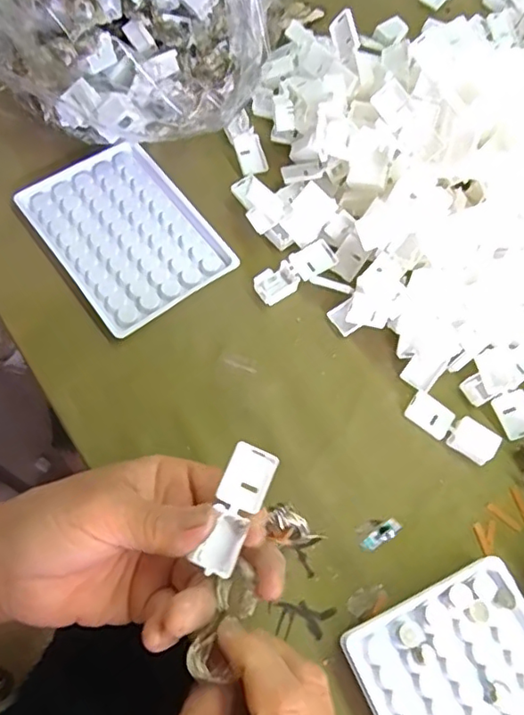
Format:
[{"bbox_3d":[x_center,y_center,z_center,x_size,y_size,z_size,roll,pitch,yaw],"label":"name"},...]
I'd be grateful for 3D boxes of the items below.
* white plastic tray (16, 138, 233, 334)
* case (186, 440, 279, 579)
[{"bbox_3d":[-0.088,-0.082,0.380,0.093,0.013,0.126,-34,73,-17],"label":"white plastic tray"},{"bbox_3d":[-0.011,0.066,0.251,0.019,0.011,0.055,19,80,9],"label":"case"}]

